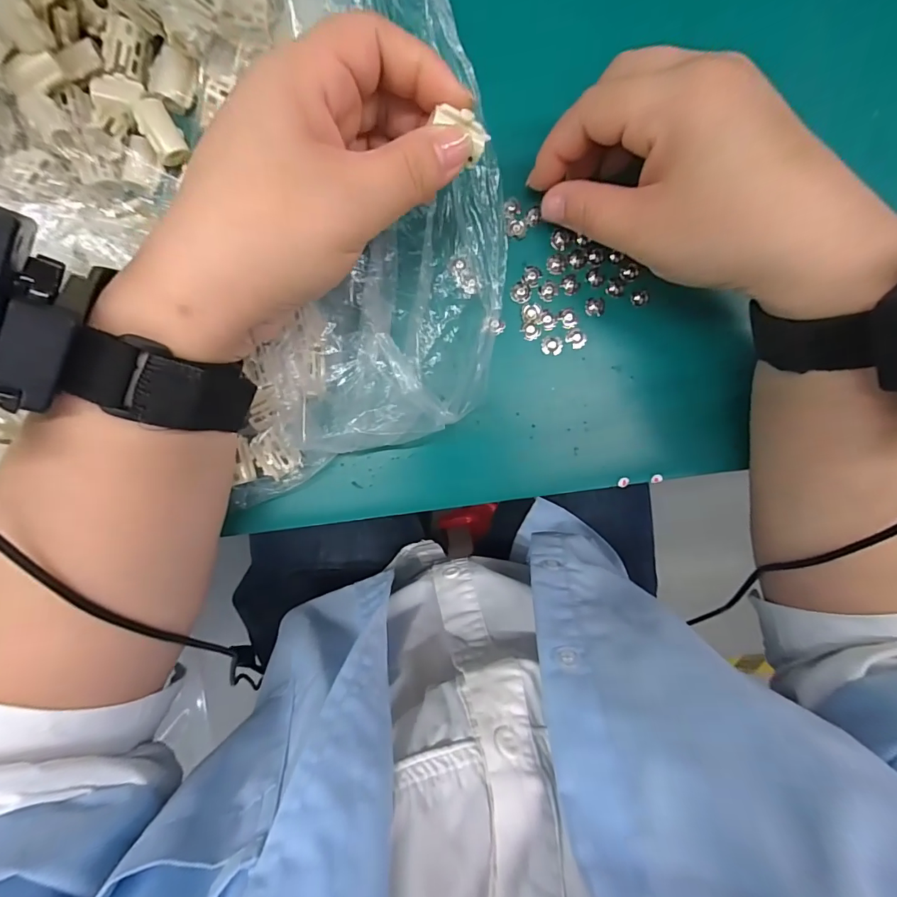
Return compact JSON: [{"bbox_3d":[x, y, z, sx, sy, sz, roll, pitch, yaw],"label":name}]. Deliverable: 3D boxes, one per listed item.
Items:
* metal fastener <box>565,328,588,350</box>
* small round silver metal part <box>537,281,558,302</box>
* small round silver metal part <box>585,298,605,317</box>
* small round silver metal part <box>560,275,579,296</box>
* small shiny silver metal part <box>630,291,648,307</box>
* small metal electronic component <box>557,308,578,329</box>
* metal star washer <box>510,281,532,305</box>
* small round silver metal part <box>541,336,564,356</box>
[{"bbox_3d":[0.066,-0.056,0.231,0.010,0.004,0.009,42,88,-3],"label":"metal fastener"},{"bbox_3d":[0.051,-0.081,0.230,0.009,0.004,0.010,43,88,-3],"label":"small round silver metal part"},{"bbox_3d":[0.076,-0.073,0.232,0.010,0.004,0.009,8,90,-4],"label":"small round silver metal part"},{"bbox_3d":[0.063,-0.084,0.231,0.009,0.004,0.009,0,91,-4],"label":"small round silver metal part"},{"bbox_3d":[0.100,-0.078,0.233,0.009,0.004,0.008,-32,92,-3],"label":"small shiny silver metal part"},{"bbox_3d":[0.062,-0.067,0.230,0.010,0.004,0.010,0,91,-4],"label":"small metal electronic component"},{"bbox_3d":[0.037,-0.079,0.228,0.010,0.004,0.011,37,88,-3],"label":"metal star washer"},{"bbox_3d":[0.054,-0.053,0.230,0.011,0.004,0.009,6,90,-4],"label":"small round silver metal part"}]

